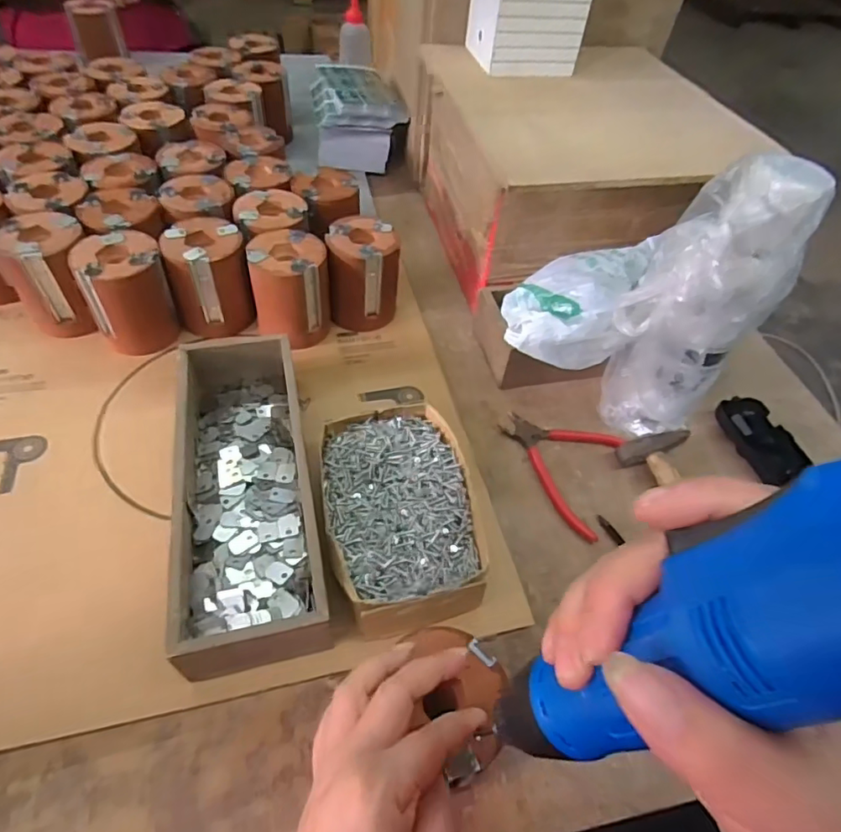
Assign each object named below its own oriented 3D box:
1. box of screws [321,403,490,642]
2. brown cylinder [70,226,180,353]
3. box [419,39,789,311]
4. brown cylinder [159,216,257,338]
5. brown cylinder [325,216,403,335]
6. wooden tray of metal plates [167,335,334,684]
[{"bbox_3d":[-0.016,0.083,0.452,0.118,0.061,0.180,-9,53,-13],"label":"box of screws"},{"bbox_3d":[-0.298,-0.124,0.562,0.075,0.104,0.078,-24,57,-23],"label":"brown cylinder"},{"bbox_3d":[0.183,-0.293,0.679,0.304,0.199,0.357,-5,52,-10],"label":"box"},{"bbox_3d":[-0.225,-0.147,0.584,0.080,0.096,0.074,-15,54,-18],"label":"brown cylinder"},{"bbox_3d":[-0.062,-0.158,0.607,0.076,0.096,0.073,0,51,-6],"label":"brown cylinder"},{"bbox_3d":[-0.143,0.056,0.453,0.101,0.067,0.307,-8,52,-12],"label":"wooden tray of metal plates"}]

